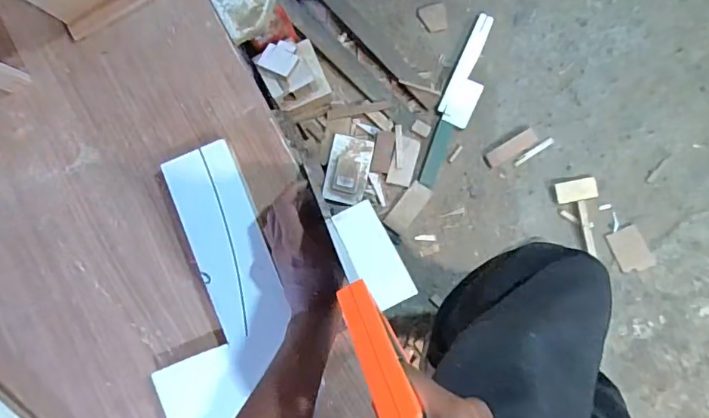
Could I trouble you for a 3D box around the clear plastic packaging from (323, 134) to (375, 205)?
[{"bbox_3d":[-0.014,-0.098,1.256,0.104,0.022,0.170,12,81,-3],"label":"clear plastic packaging"}]

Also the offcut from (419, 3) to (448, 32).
[{"bbox_3d":[0.202,-0.484,1.283,0.068,0.005,0.068,-10,87,4],"label":"offcut"}]

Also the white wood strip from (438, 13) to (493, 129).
[{"bbox_3d":[0.293,-0.342,1.258,0.086,0.027,0.275,24,90,5],"label":"white wood strip"}]

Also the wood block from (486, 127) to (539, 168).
[{"bbox_3d":[0.396,-0.152,1.266,0.132,0.018,0.039,-34,86,3],"label":"wood block"}]

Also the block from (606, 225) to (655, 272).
[{"bbox_3d":[0.671,0.100,1.225,0.074,0.017,0.108,-24,86,3],"label":"block"}]

